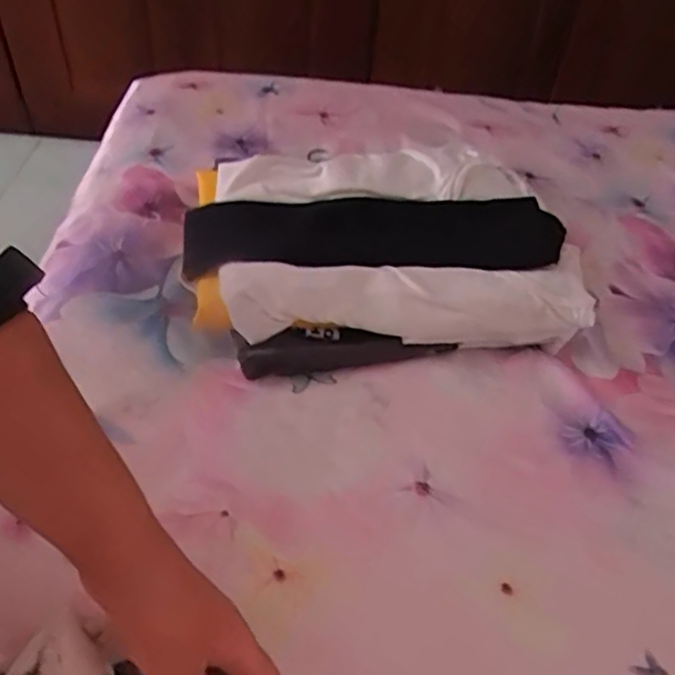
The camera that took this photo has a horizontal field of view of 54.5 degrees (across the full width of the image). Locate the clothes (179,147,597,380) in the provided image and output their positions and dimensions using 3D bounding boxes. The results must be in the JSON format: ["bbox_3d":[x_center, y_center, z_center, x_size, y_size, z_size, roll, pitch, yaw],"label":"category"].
[{"bbox_3d":[0.040,-0.085,0.628,0.360,0.077,0.234,-5,48,-12],"label":"clothes"}]

